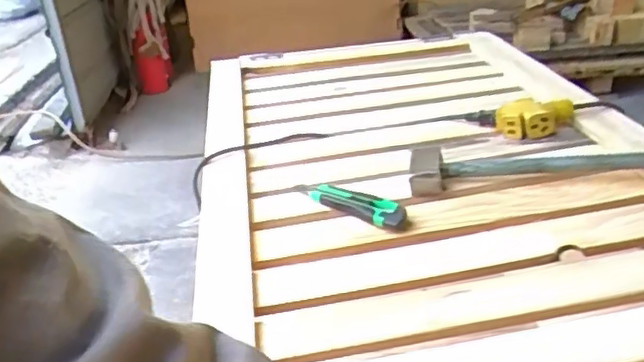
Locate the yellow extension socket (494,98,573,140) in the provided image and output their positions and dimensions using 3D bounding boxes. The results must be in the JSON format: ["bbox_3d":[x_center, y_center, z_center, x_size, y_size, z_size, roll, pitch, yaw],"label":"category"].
[{"bbox_3d":[0.325,-0.092,0.933,0.109,0.046,0.071,6,29,19],"label":"yellow extension socket"}]

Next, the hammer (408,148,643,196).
[{"bbox_3d":[0.280,-0.021,0.801,0.328,0.037,0.080,-1,28,6],"label":"hammer"}]

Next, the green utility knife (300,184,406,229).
[{"bbox_3d":[0.036,0.028,0.763,0.157,0.025,0.038,20,36,39],"label":"green utility knife"}]

